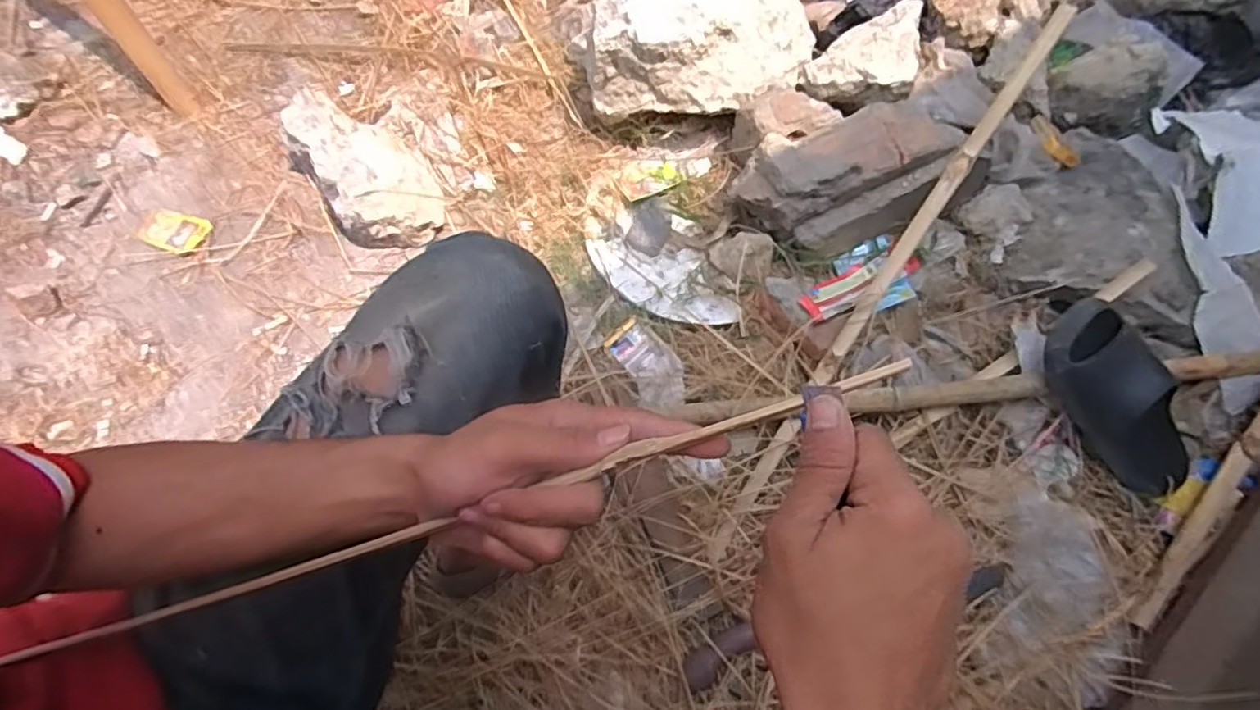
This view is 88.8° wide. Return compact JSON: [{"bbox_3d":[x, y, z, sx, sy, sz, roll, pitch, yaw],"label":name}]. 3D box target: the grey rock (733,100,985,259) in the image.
[{"bbox_3d":[0.346,-0.272,0.966,0.357,0.119,0.164,-18,67,-10],"label":"grey rock"}]

